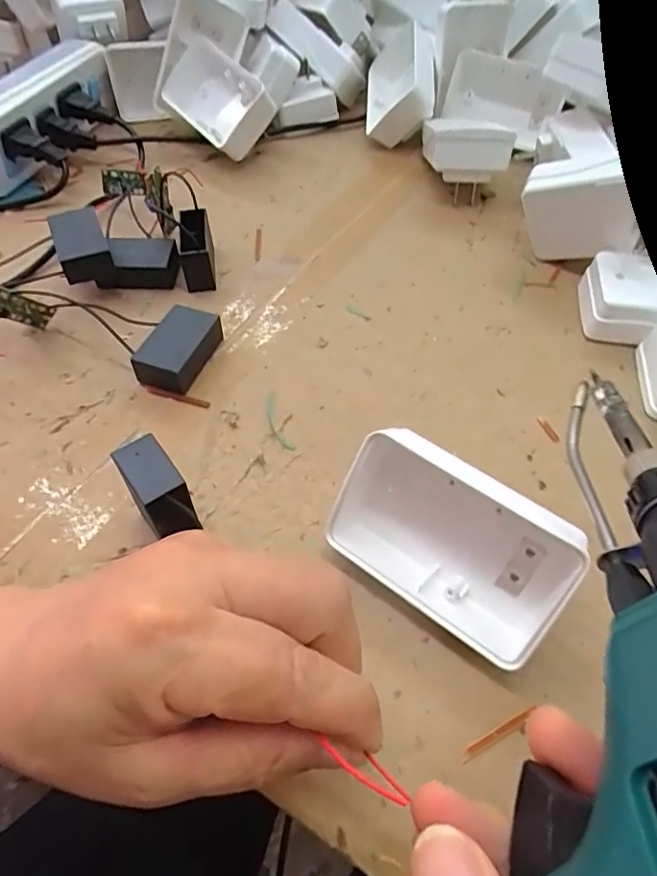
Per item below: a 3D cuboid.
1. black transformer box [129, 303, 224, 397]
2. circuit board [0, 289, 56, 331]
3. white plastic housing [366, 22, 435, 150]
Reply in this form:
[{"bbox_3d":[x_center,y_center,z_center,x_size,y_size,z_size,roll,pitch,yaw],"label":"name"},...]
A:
[{"bbox_3d":[-0.082,-0.049,0.298,0.029,0.022,0.048,16,55,12],"label":"black transformer box"},{"bbox_3d":[-0.170,-0.071,0.300,0.017,0.042,0.004,-42,75,13],"label":"circuit board"},{"bbox_3d":[0.061,-0.290,0.450,0.031,0.061,0.095,20,58,-30],"label":"white plastic housing"}]

